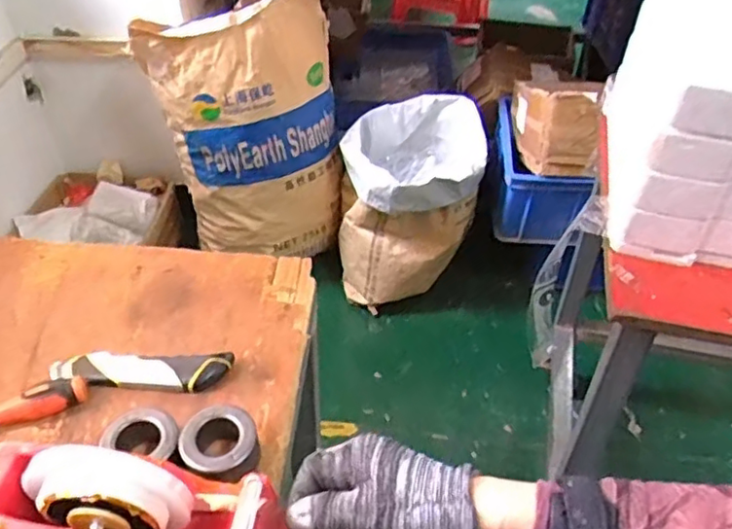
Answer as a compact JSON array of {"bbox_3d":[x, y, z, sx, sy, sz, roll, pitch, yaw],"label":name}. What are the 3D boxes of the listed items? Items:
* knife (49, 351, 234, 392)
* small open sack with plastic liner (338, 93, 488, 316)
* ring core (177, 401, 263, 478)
[{"bbox_3d":[-0.211,0.100,0.574,0.163,0.017,0.040,0,43,-3],"label":"knife"},{"bbox_3d":[0.104,-0.160,1.509,0.311,0.368,0.354,5,43,3],"label":"small open sack with plastic liner"},{"bbox_3d":[-0.119,0.150,0.503,0.060,0.033,0.062,1,43,-1],"label":"ring core"}]

